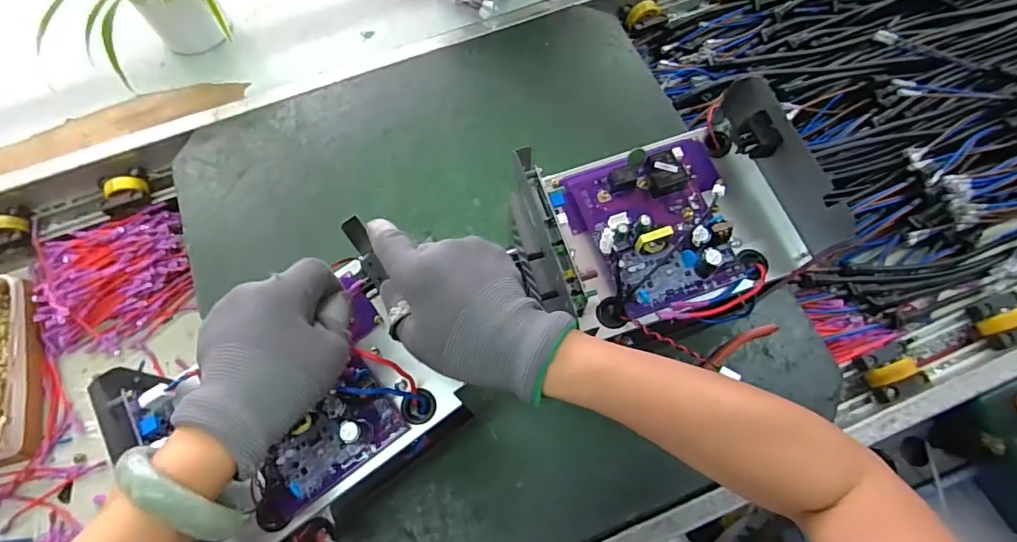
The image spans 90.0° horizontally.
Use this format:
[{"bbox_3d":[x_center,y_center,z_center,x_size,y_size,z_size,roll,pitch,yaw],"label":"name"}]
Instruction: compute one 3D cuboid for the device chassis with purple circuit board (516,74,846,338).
[{"bbox_3d":[0.123,-0.049,0.403,0.214,0.074,0.171,-11,70,-3],"label":"device chassis with purple circuit board"}]

